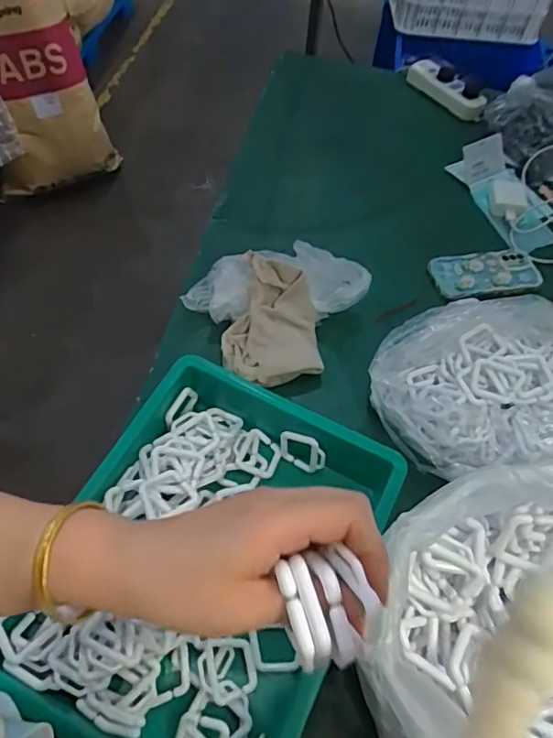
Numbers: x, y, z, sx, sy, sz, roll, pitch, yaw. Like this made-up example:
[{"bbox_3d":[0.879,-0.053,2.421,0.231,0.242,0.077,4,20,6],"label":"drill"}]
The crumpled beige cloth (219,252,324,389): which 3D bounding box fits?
[{"bbox_3d":[-0.003,-0.059,0.686,0.118,0.051,0.168,5,56,-2],"label":"crumpled beige cloth"}]

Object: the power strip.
[{"bbox_3d":[0.328,-0.542,1.060,0.040,0.047,0.177,-31,64,-23],"label":"power strip"}]

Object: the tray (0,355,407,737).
[{"bbox_3d":[-0.060,0.181,0.518,0.274,0.075,0.345,24,58,11],"label":"tray"}]

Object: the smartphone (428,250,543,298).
[{"bbox_3d":[0.307,-0.140,0.804,0.160,0.009,0.079,-9,57,-10],"label":"smartphone"}]

